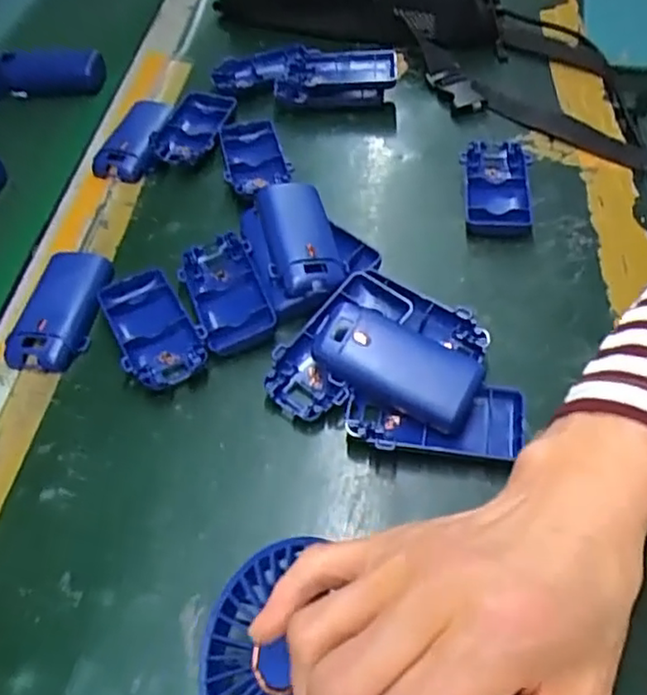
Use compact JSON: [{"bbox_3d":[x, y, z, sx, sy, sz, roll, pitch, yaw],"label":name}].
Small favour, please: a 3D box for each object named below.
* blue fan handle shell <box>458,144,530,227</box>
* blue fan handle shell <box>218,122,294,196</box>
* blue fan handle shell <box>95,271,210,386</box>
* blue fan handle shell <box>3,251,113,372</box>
[{"bbox_3d":[0.125,-0.118,0.480,0.048,0.015,0.089,6,52,8],"label":"blue fan handle shell"},{"bbox_3d":[-0.056,-0.152,0.521,0.047,0.015,0.093,-14,52,-8],"label":"blue fan handle shell"},{"bbox_3d":[-0.107,-0.012,0.414,0.047,0.016,0.094,-24,54,-15],"label":"blue fan handle shell"},{"bbox_3d":[-0.171,-0.026,0.430,0.050,0.014,0.095,3,52,6],"label":"blue fan handle shell"}]

